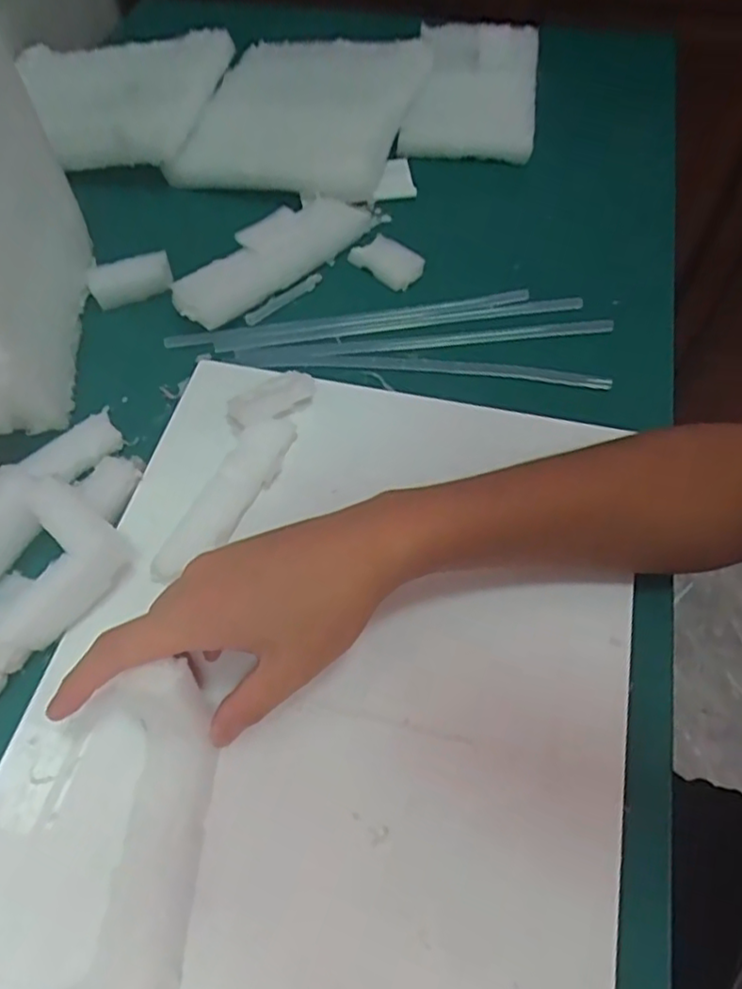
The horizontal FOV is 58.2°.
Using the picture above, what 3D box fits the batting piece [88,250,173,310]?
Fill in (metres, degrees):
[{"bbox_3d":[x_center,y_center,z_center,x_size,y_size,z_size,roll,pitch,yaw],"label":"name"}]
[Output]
[{"bbox_3d":[-0.180,-0.160,0.501,0.059,0.027,0.019,-17,59,-8],"label":"batting piece"}]

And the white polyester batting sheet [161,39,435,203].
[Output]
[{"bbox_3d":[-0.060,-0.349,0.588,0.183,0.040,0.200,12,67,9],"label":"white polyester batting sheet"}]

